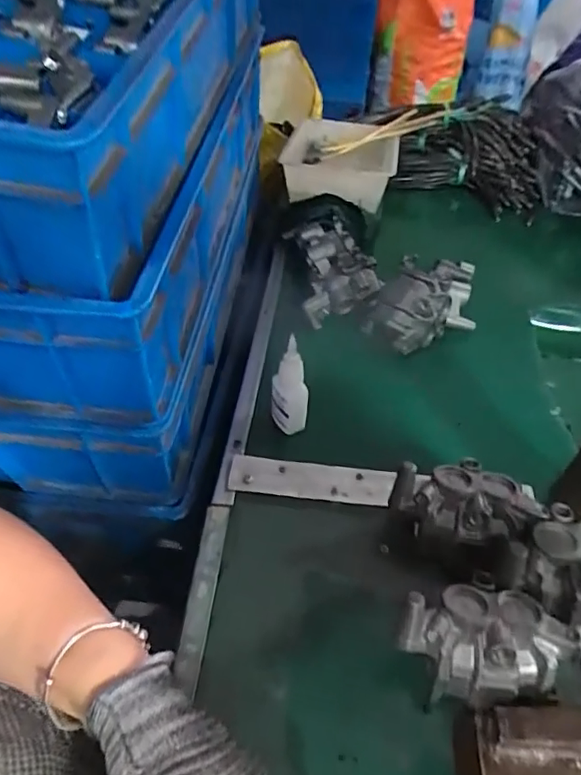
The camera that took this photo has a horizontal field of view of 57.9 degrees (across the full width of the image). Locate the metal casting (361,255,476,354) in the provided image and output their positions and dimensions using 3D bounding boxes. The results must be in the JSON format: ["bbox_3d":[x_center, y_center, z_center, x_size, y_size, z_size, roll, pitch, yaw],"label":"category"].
[{"bbox_3d":[0.139,-0.092,0.582,0.119,0.071,0.088,-24,53,-23],"label":"metal casting"}]

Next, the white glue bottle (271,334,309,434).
[{"bbox_3d":[0.000,0.001,0.454,0.032,0.098,0.028,3,47,0],"label":"white glue bottle"}]

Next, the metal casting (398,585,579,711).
[{"bbox_3d":[0.121,0.169,0.341,0.105,0.063,0.068,-10,48,-12],"label":"metal casting"}]

